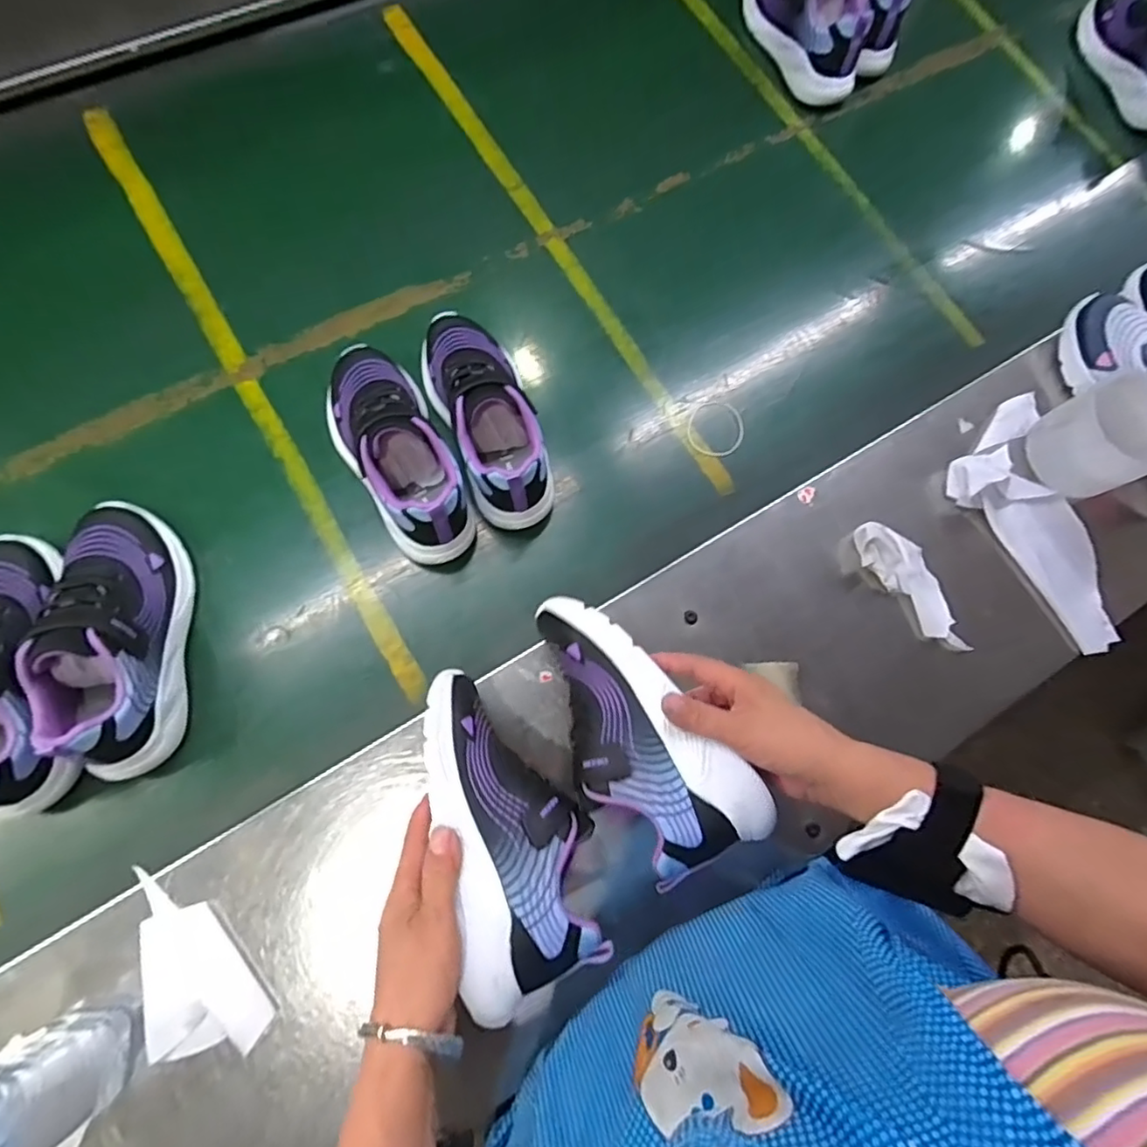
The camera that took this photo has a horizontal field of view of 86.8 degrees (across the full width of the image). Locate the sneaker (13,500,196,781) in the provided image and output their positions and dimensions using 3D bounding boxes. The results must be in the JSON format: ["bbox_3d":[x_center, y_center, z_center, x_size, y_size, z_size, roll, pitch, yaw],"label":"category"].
[{"bbox_3d":[-0.359,0.044,0.474,0.071,0.093,0.210,-6,76,-7],"label":"sneaker"}]

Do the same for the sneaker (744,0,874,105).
[{"bbox_3d":[0.267,-0.649,0.712,0.068,0.109,0.189,-25,79,-12],"label":"sneaker"}]

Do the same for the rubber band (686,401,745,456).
[{"bbox_3d":[0.146,-0.147,0.622,0.065,0.004,0.058,-29,80,-15],"label":"rubber band"}]

